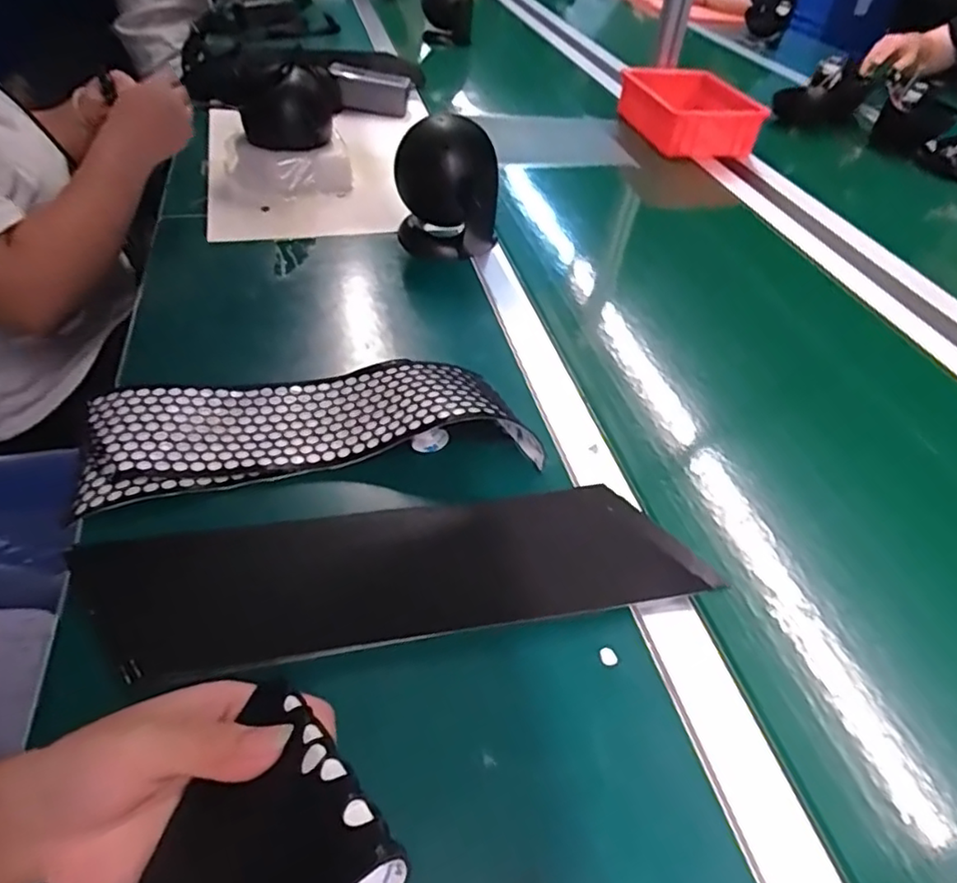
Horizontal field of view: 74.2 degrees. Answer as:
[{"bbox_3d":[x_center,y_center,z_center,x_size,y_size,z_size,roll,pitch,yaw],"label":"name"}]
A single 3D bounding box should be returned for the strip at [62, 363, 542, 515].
[{"bbox_3d":[-0.129,-0.017,0.497,0.343,0.038,0.119,-5,45,-11],"label":"strip"}]

